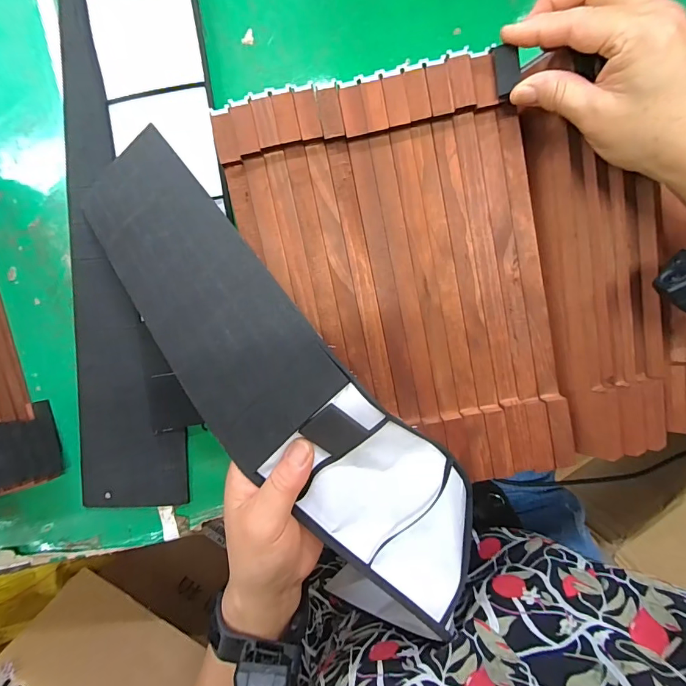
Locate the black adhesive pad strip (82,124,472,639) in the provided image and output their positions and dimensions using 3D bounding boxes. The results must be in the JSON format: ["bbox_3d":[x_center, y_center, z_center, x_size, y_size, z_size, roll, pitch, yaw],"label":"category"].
[{"bbox_3d":[-0.060,0.013,0.280,0.107,0.059,0.421,-41,80,3],"label":"black adhesive pad strip"}]

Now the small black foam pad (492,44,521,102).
[{"bbox_3d":[0.110,-0.181,0.270,0.014,0.006,0.033,-7,96,2],"label":"small black foam pad"}]

